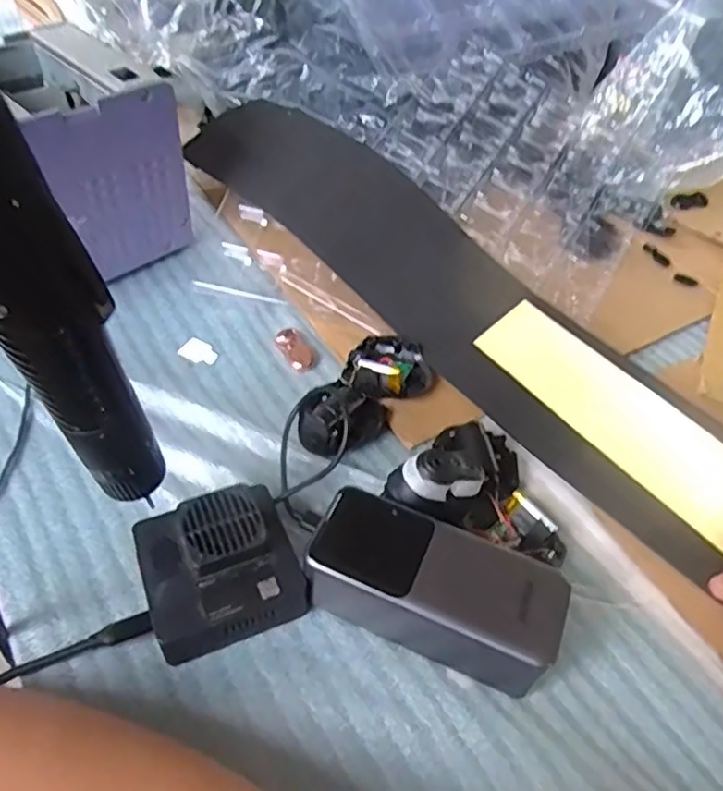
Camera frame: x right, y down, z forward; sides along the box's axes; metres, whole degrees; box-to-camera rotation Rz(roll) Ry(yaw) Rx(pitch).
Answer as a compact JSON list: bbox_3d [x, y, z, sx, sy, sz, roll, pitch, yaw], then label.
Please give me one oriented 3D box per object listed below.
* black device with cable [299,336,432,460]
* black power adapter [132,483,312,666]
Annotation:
[{"bbox_3d":[0.004,-0.003,0.436,0.055,0.029,0.105,28,50,19],"label":"black device with cable"},{"bbox_3d":[-0.076,0.091,0.338,0.077,0.046,0.071,-14,50,-19],"label":"black power adapter"}]

